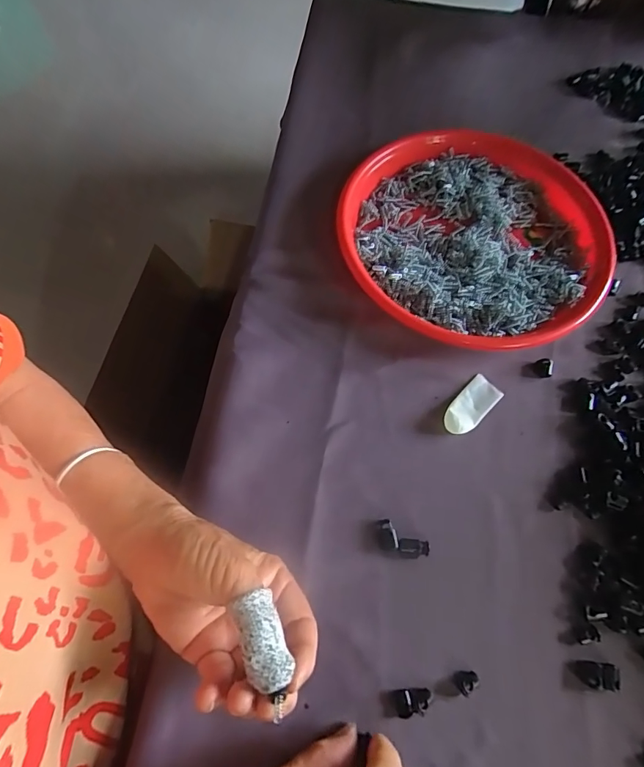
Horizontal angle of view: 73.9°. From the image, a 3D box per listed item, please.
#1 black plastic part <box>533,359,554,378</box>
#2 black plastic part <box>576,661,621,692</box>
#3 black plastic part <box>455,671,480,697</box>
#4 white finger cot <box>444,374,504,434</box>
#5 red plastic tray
[{"bbox_3d":[0.182,-0.013,0.349,0.015,0.006,0.015,14,69,6],"label":"black plastic part"},{"bbox_3d":[0.175,0.185,0.269,0.024,0.008,0.015,4,68,2],"label":"black plastic part"},{"bbox_3d":[0.091,0.188,0.267,0.014,0.004,0.013,-2,68,-1],"label":"black plastic part"},{"bbox_3d":[0.118,0.017,0.338,0.055,0.007,0.026,-42,74,-15],"label":"white finger cot"},{"bbox_3d":[0.136,-0.134,0.384,0.228,0.028,0.224,27,70,10],"label":"red plastic tray"}]

